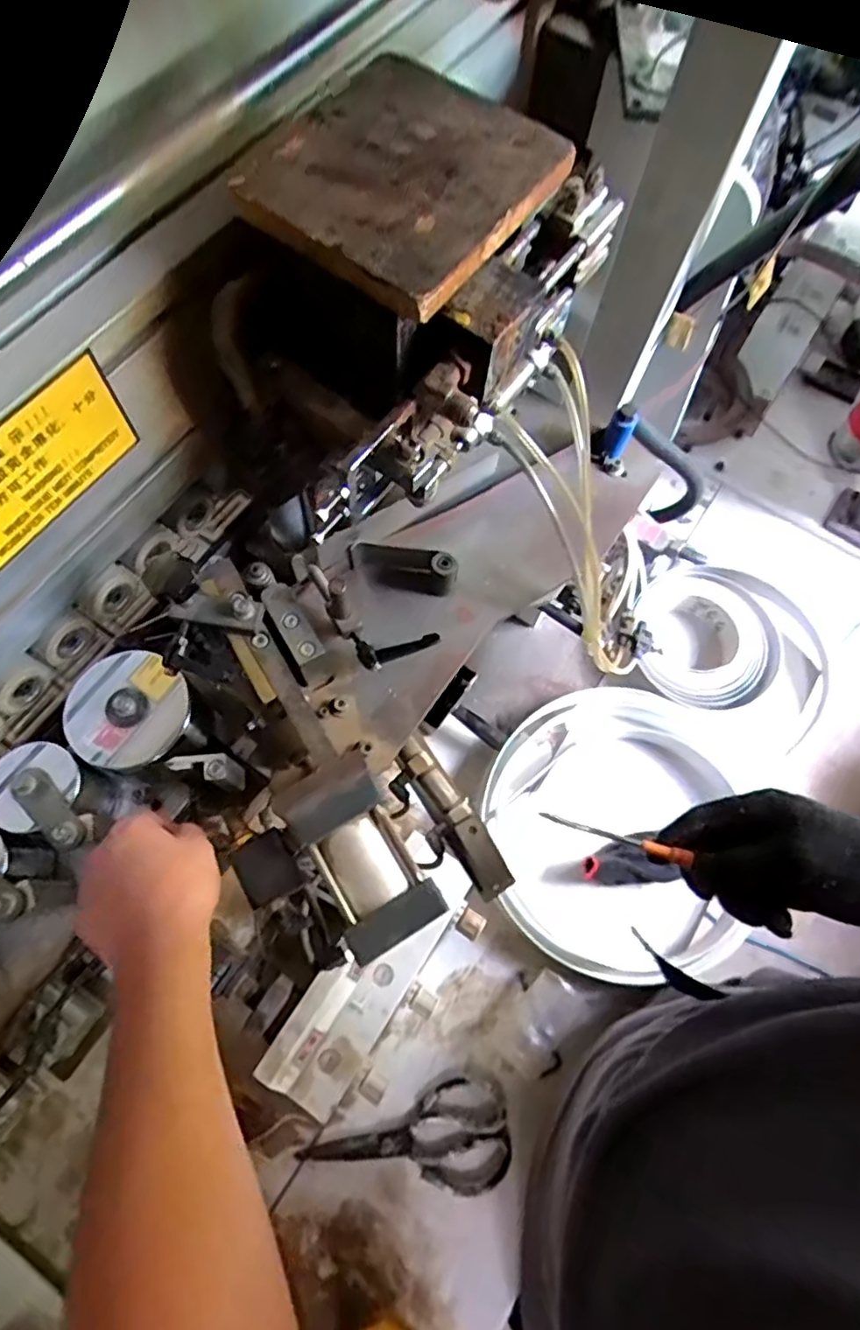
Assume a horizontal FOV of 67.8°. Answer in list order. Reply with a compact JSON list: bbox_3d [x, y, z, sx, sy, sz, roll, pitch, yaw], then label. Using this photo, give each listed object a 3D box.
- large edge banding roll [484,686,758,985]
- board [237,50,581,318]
[{"bbox_3d":[0.253,0.220,0.861,0.346,0.075,0.356,14,70,3],"label":"large edge banding roll"},{"bbox_3d":[-0.015,-0.300,0.389,0.146,0.021,0.168,36,73,11],"label":"board"}]

